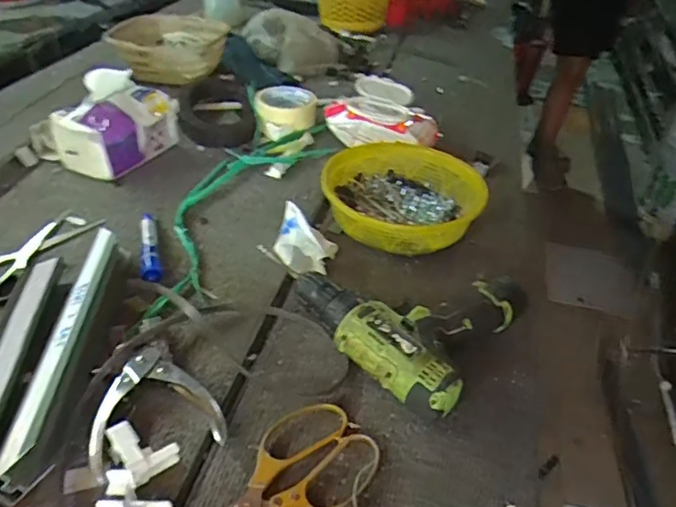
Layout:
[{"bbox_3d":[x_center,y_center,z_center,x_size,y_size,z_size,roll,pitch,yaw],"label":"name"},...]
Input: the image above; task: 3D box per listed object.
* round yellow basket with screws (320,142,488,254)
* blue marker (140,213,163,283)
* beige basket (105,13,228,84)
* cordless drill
[{"bbox_3d":[0.077,-0.073,0.688,0.183,0.060,0.186,2,38,-2],"label":"round yellow basket with screws"},{"bbox_3d":[-0.212,-0.010,0.629,0.022,0.017,0.126,-9,40,-16],"label":"blue marker"},{"bbox_3d":[-0.313,-0.381,1.052,0.187,0.069,0.155,16,40,15],"label":"beige basket"},{"bbox_3d":[0.050,0.038,0.569,0.249,0.050,0.190,30,45,29],"label":"cordless drill"}]

